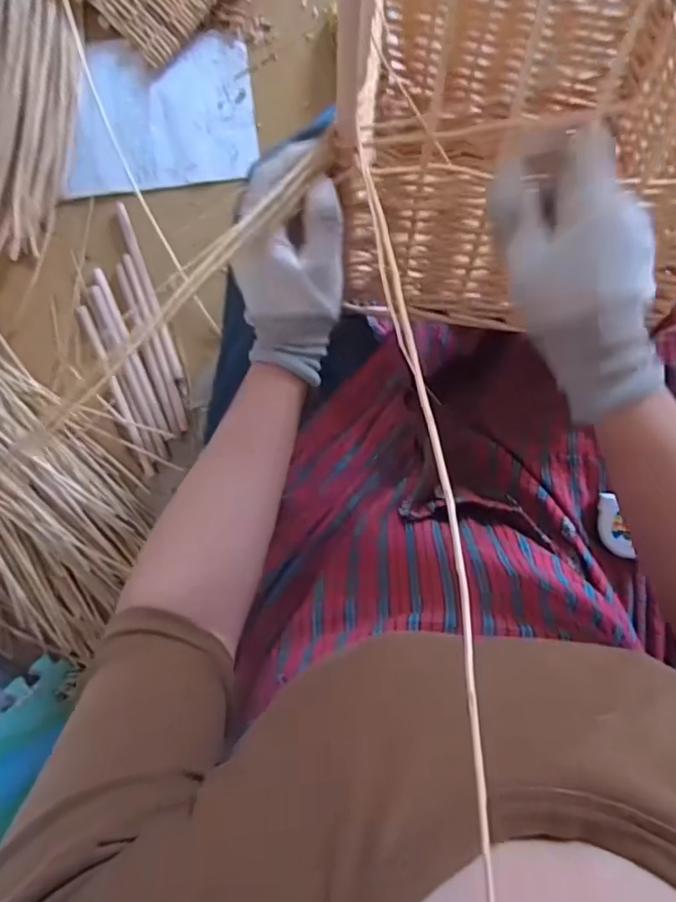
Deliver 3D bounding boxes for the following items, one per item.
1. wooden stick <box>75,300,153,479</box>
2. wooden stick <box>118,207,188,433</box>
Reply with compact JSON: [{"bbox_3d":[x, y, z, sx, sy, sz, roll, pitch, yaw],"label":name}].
[{"bbox_3d":[-0.333,-0.091,0.878,0.021,0.011,0.273,-22,91,1],"label":"wooden stick"},{"bbox_3d":[-0.283,-0.240,0.879,0.015,0.016,0.271,-18,91,1],"label":"wooden stick"}]

